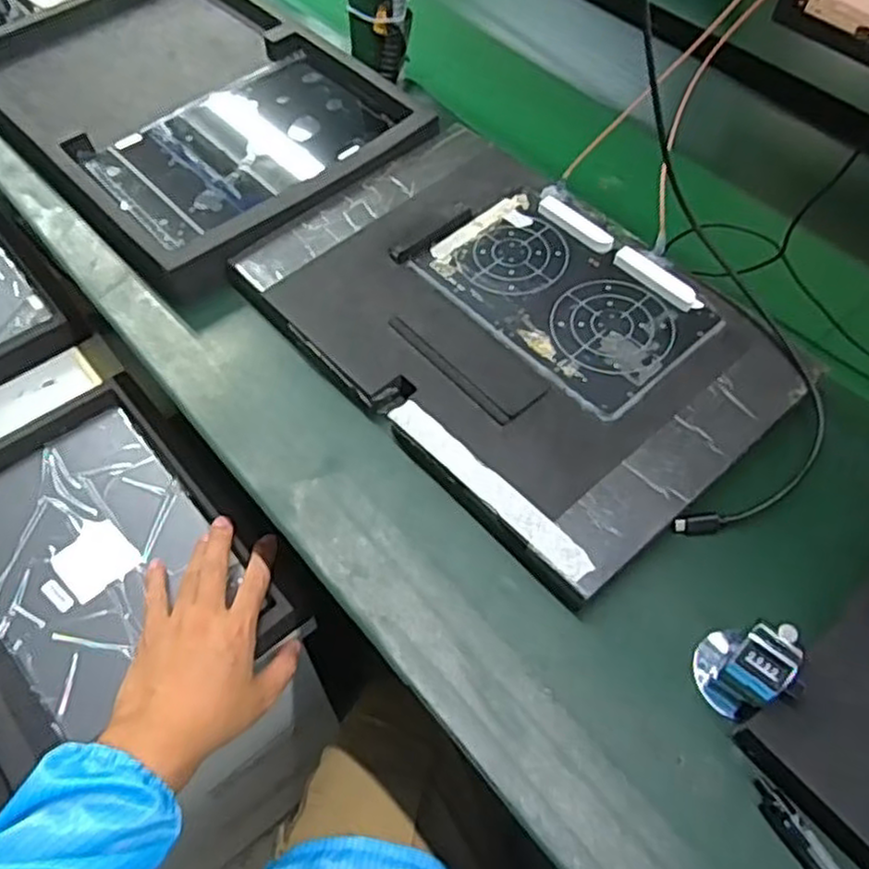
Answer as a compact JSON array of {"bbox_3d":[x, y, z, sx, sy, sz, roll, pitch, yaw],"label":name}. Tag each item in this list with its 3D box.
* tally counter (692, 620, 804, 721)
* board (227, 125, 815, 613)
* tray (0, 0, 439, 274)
[{"bbox_3d":[0.180,0.132,0.417,0.035,0.062,0.051,-33,64,-21],"label":"tally counter"},{"bbox_3d":[0.059,-0.087,0.570,0.260,0.045,0.381,-37,65,-23],"label":"board"},{"bbox_3d":[-0.251,-0.332,0.729,0.295,0.045,0.446,-38,65,-23],"label":"tray"}]

